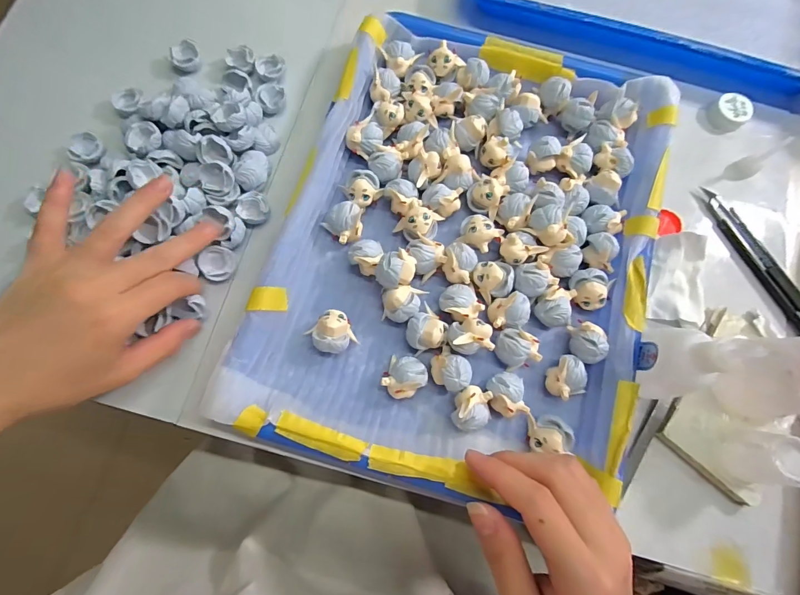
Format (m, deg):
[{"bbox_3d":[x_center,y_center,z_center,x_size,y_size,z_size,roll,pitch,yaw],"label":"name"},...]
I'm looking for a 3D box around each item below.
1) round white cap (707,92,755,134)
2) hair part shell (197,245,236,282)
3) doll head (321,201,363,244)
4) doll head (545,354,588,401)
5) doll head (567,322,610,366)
[{"bbox_3d":[0.275,-0.154,0.325,0.027,0.013,0.028,0,76,-1],"label":"round white cap"},{"bbox_3d":[-0.129,-0.024,0.278,0.022,0.010,0.023,0,76,-1],"label":"hair part shell"},{"bbox_3d":[-0.040,-0.052,0.280,0.027,0.020,0.025,0,76,-1],"label":"doll head"},{"bbox_3d":[0.109,0.053,0.260,0.026,0.021,0.025,0,76,-1],"label":"doll head"},{"bbox_3d":[0.127,0.032,0.263,0.021,0.025,0.025,11,76,2],"label":"doll head"}]

